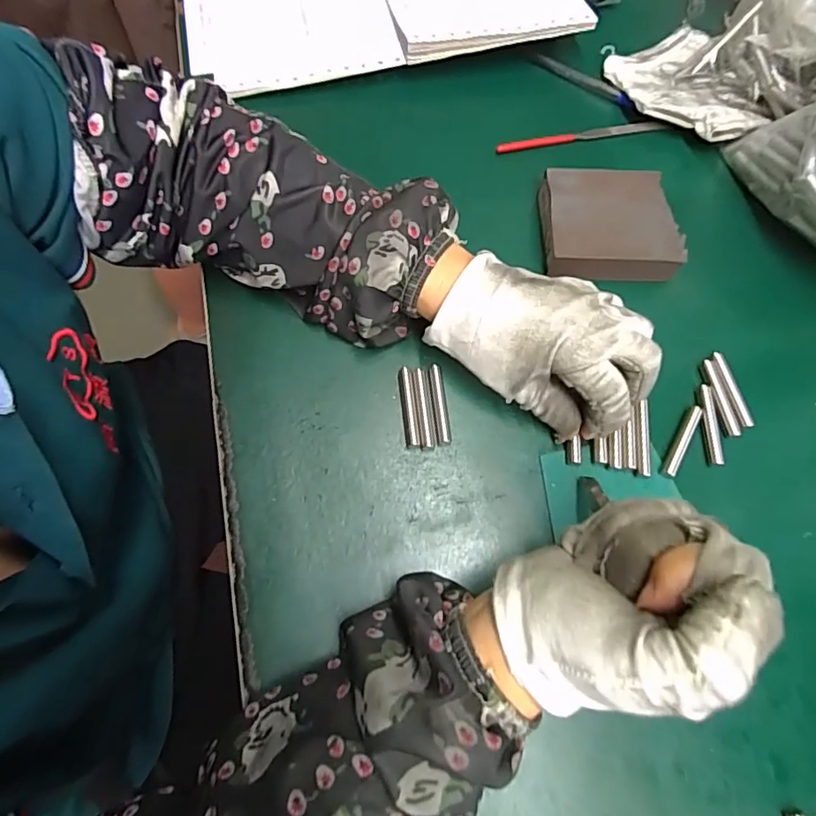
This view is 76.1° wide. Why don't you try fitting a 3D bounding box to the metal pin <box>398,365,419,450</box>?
[{"bbox_3d":[0.000,-0.001,0.301,0.008,0.006,0.047,-6,71,-4],"label":"metal pin"}]

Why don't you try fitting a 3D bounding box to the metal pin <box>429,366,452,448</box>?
[{"bbox_3d":[0.018,-0.002,0.302,0.008,0.004,0.048,-6,71,-4],"label":"metal pin"}]

